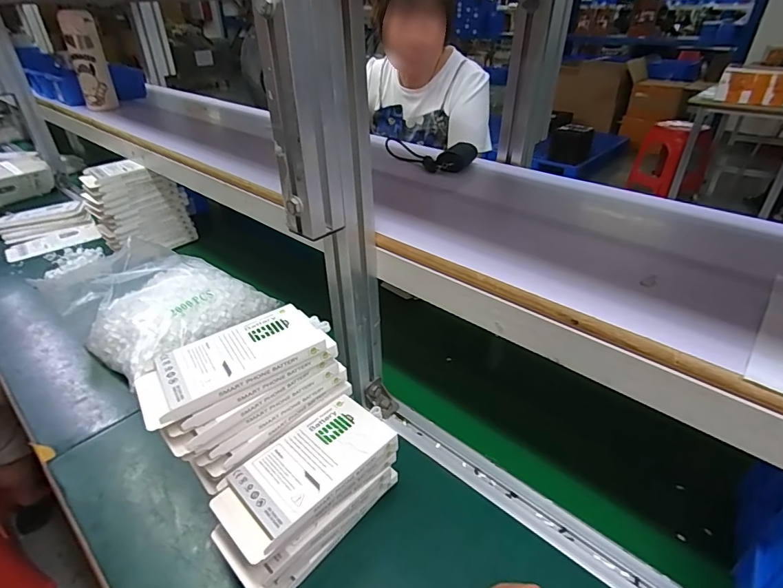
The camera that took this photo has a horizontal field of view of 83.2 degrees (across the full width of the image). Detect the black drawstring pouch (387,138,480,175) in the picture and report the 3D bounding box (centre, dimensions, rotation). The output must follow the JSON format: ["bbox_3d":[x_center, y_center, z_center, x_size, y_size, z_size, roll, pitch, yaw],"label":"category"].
[{"bbox_3d":[0.060,-0.207,0.660,0.135,0.032,0.070,2,33,4],"label":"black drawstring pouch"}]

